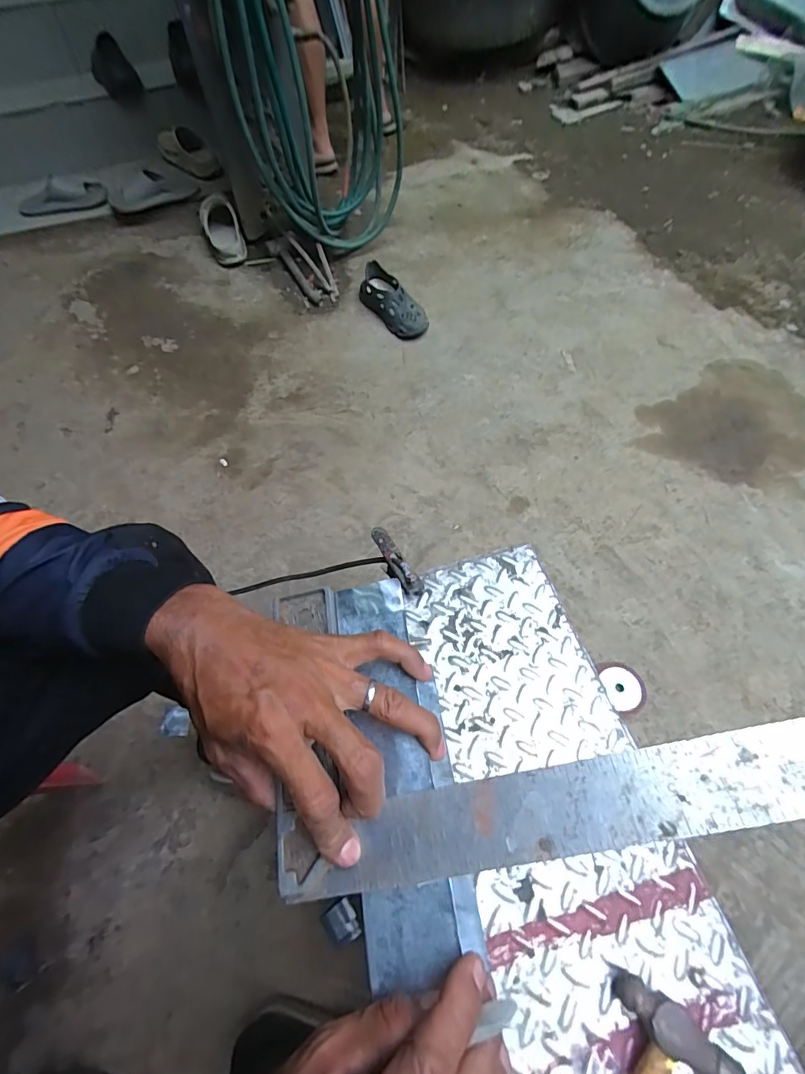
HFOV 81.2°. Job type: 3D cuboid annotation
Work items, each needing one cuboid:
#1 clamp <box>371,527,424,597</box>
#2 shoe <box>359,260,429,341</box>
[{"bbox_3d":[-0.013,0.033,0.672,0.032,0.041,0.152,-19,31,-10],"label":"clamp"},{"bbox_3d":[-0.034,-0.667,1.329,0.097,0.109,0.259,-35,64,-17],"label":"shoe"}]

